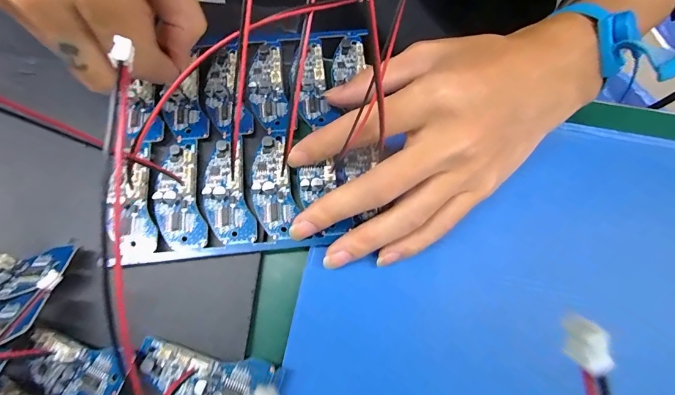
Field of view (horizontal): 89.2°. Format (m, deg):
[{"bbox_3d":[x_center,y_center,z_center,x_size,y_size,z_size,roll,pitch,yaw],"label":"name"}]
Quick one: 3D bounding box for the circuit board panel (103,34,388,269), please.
[{"bbox_3d":[-0.052,-0.037,0.199,0.144,0.017,0.131,-4,67,-3],"label":"circuit board panel"}]

